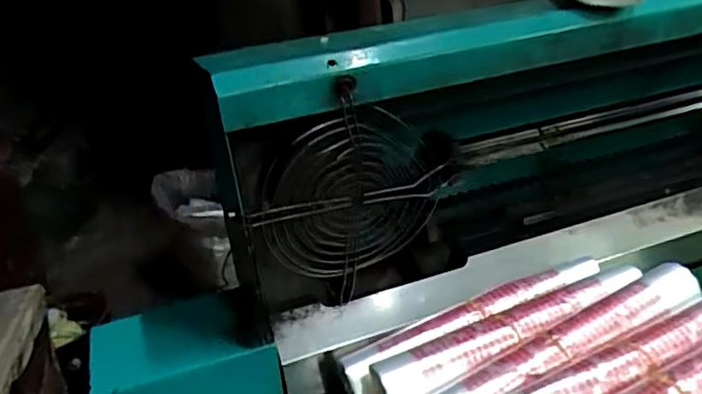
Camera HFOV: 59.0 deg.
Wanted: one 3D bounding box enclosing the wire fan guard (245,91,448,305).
[{"bbox_3d":[0.006,0.008,0.584,0.161,0.195,0.035,-46,37,2],"label":"wire fan guard"}]

